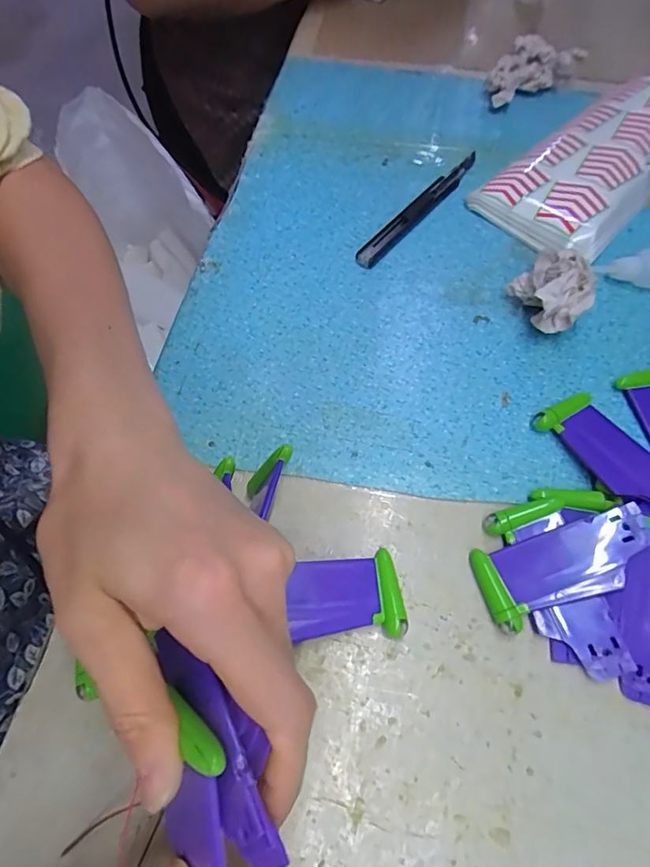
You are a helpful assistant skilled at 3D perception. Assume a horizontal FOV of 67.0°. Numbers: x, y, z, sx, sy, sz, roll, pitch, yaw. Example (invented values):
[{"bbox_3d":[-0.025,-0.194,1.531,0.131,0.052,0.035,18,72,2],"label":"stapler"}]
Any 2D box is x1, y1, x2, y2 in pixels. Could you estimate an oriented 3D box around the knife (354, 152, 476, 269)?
[{"bbox_3d":[0.075,-0.179,0.388,0.018,0.008,0.147,35,68,16],"label":"knife"}]

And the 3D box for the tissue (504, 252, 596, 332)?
[{"bbox_3d":[0.153,-0.094,0.327,0.049,0.044,0.051,-1,63,-1],"label":"tissue"}]

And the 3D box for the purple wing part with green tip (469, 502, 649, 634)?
[{"bbox_3d":[0.125,0.066,0.255,0.090,0.008,0.039,-25,65,2],"label":"purple wing part with green tip"}]

